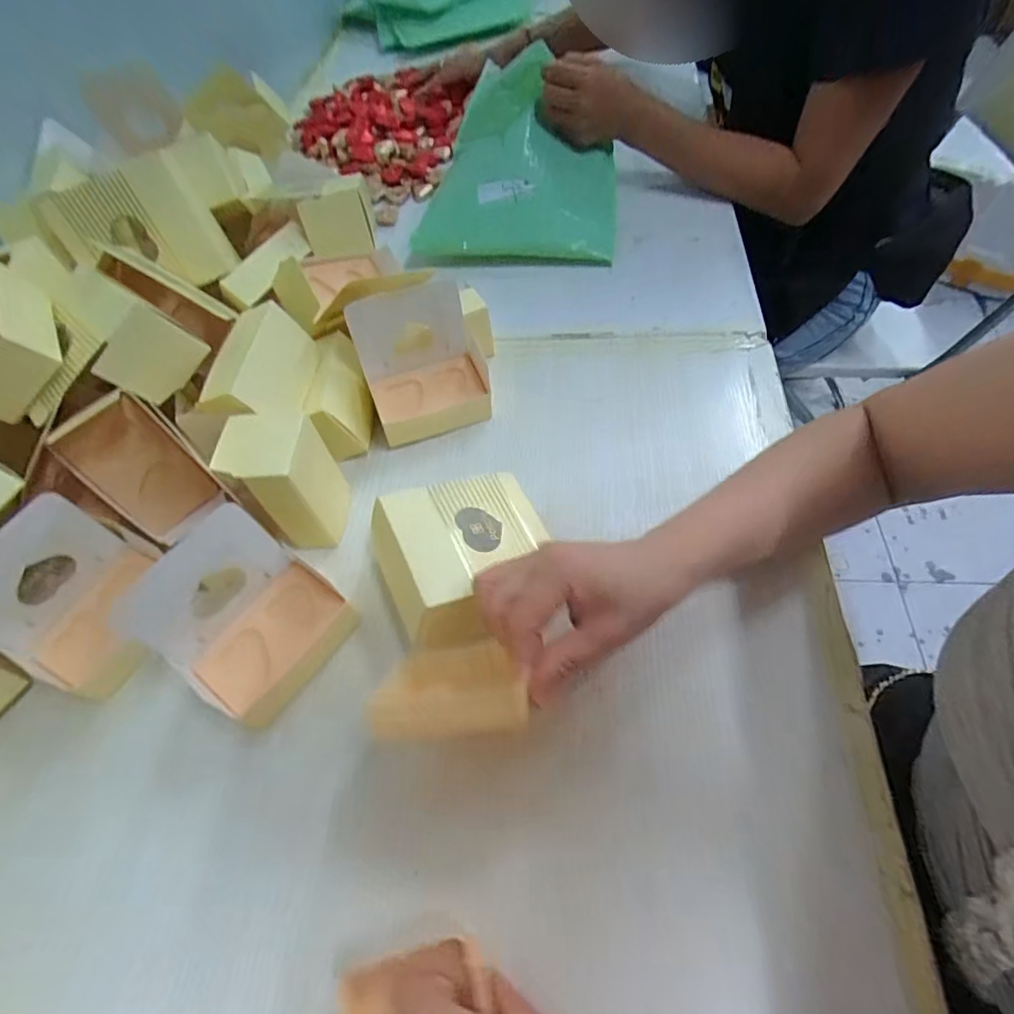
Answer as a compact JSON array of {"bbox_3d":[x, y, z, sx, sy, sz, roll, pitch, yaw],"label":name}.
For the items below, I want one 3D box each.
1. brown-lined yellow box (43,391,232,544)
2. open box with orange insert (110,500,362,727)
[{"bbox_3d":[-0.260,-0.027,0.392,0.062,0.104,0.020,-44,36,-19],"label":"brown-lined yellow box"},{"bbox_3d":[-0.174,0.071,0.358,0.102,0.089,0.100,30,65,24],"label":"open box with orange insert"}]

